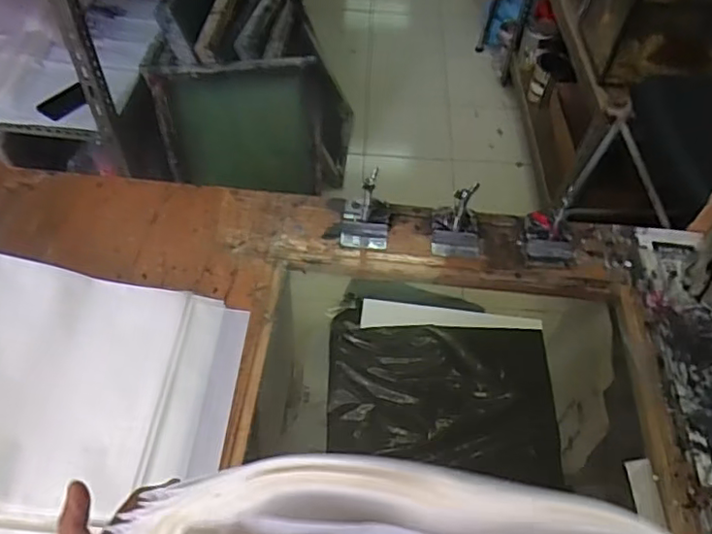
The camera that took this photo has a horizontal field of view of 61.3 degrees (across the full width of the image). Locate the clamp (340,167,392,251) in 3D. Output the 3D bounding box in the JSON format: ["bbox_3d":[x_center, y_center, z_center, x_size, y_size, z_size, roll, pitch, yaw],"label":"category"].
[{"bbox_3d":[0.016,-0.079,0.773,0.063,0.088,0.079,7,53,1],"label":"clamp"}]

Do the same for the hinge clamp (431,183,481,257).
[{"bbox_3d":[0.134,-0.067,0.768,0.064,0.079,0.084,3,53,-1],"label":"hinge clamp"}]

